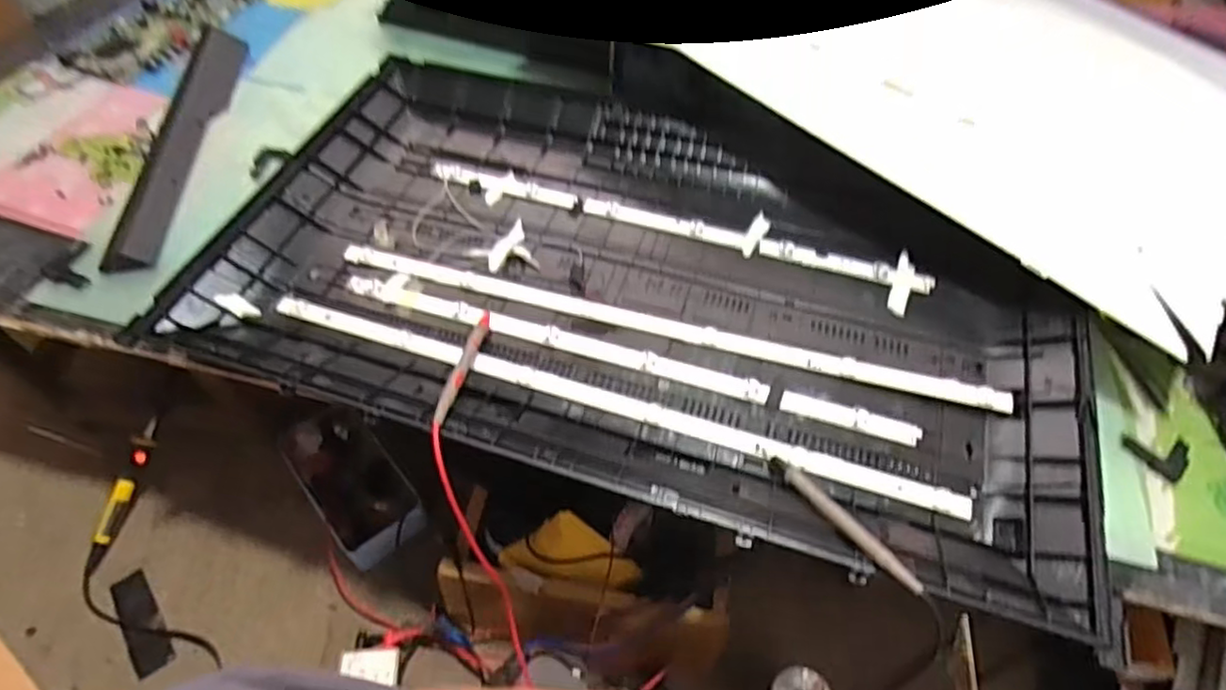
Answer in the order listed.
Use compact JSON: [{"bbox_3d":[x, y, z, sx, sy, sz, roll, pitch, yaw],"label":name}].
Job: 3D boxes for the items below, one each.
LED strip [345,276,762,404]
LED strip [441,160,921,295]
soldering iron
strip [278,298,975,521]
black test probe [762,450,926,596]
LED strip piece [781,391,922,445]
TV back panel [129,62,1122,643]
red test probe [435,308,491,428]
[{"bbox_3d":[-0.055,-0.009,0.557,0.373,0.004,0.020,15,57,9],"label":"LED strip"},{"bbox_3d":[0.051,-0.121,0.630,0.487,0.009,0.024,16,57,10],"label":"LED strip"},{"bbox_3d":[-0.551,0.167,0.734,0.025,0.018,0.166,14,78,9],"label":"soldering iron"},{"bbox_3d":[-0.016,0.040,0.510,0.557,0.007,0.022,16,57,10],"label":"strip"},{"bbox_3d":[0.150,0.115,0.443,0.012,0.011,0.137,-27,40,-17],"label":"black test probe"},{"bbox_3d":[0.187,0.057,0.515,0.106,0.004,0.019,16,57,10],"label":"LED strip piece"},{"bbox_3d":[0.023,-0.070,0.578,0.727,0.039,0.423,17,58,11],"label":"TV back panel"},{"bbox_3d":[-0.117,0.014,0.518,0.011,0.008,0.132,7,39,4],"label":"red test probe"}]

